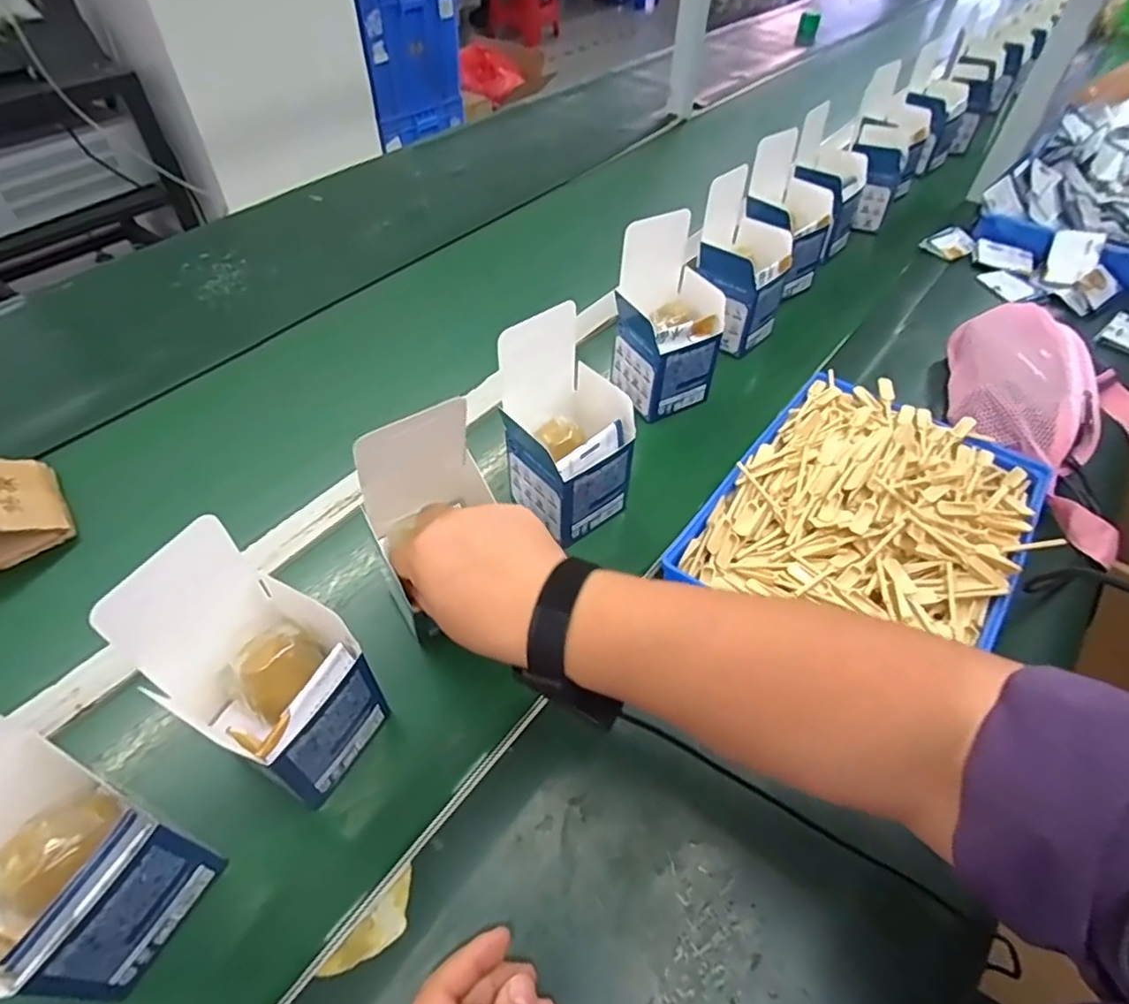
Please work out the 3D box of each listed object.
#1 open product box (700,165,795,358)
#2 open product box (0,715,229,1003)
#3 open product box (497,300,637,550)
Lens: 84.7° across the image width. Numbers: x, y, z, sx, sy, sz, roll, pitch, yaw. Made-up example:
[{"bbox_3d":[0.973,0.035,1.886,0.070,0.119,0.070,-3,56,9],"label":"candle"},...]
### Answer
[{"bbox_3d":[0.205,-0.278,0.731,0.107,0.161,0.093,27,55,21],"label":"open product box"},{"bbox_3d":[-0.272,0.183,0.314,0.089,0.175,0.086,23,54,18],"label":"open product box"},{"bbox_3d":[0.006,-0.060,0.530,0.100,0.175,0.088,-33,57,-24],"label":"open product box"}]

